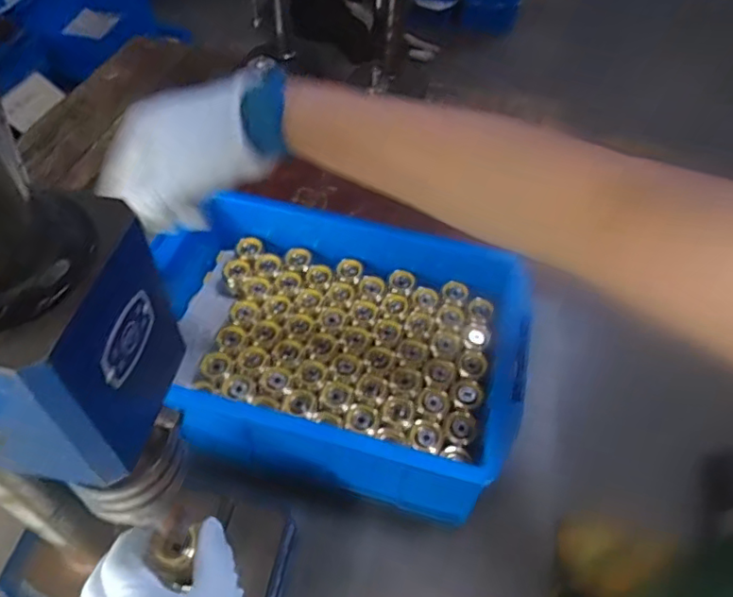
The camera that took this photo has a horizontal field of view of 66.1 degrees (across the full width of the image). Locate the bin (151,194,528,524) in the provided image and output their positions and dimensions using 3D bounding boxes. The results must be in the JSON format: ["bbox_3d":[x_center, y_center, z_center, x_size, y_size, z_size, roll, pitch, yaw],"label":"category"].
[{"bbox_3d":[-0.041,0.034,0.532,0.358,0.097,0.237,13,51,8],"label":"bin"}]

